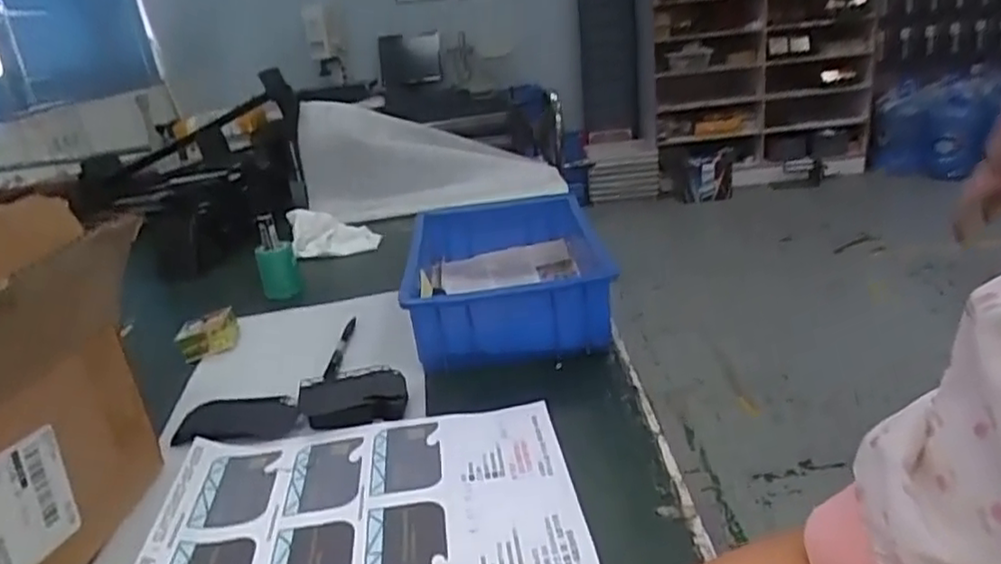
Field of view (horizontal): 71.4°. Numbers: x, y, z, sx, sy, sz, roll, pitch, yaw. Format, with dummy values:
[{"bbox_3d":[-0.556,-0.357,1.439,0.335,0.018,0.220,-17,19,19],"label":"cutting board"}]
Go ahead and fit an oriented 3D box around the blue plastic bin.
[{"bbox_3d":[0.006,-0.007,0.812,0.219,0.092,0.319,-5,21,3],"label":"blue plastic bin"}]

